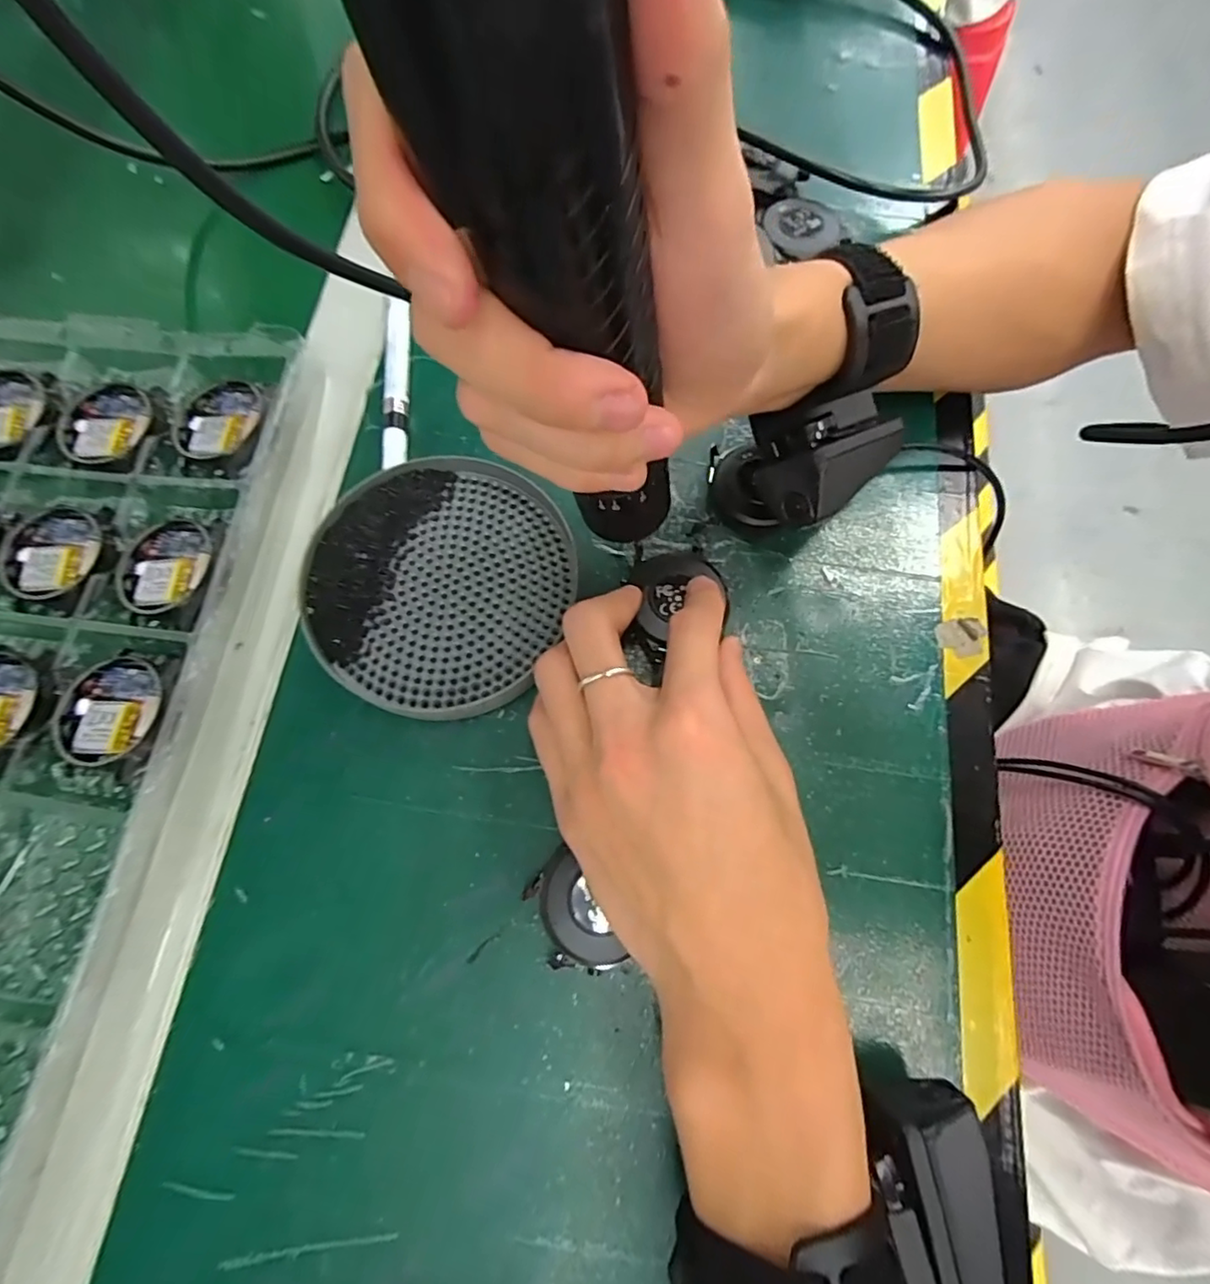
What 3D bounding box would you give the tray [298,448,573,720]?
[{"bbox_3d":[-0.069,-0.026,0.264,0.104,0.018,0.114,0,71,-1],"label":"tray"}]

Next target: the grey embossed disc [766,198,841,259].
[{"bbox_3d":[0.108,-0.227,0.331,0.041,0.007,0.041,0,71,-1],"label":"grey embossed disc"}]

